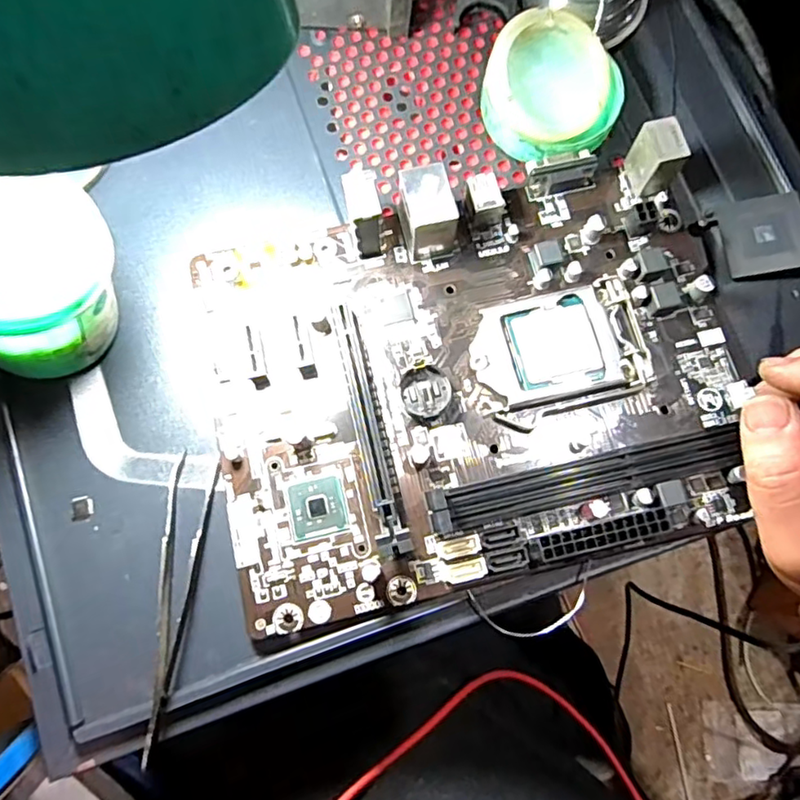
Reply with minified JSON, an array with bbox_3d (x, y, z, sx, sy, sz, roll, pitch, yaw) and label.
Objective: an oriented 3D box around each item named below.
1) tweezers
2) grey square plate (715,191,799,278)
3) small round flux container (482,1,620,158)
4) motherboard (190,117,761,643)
[{"bbox_3d":[-0.089,0.076,0.231,0.018,0.015,0.109,5,78,1],"label":"tweezers"},{"bbox_3d":[0.167,-0.076,0.271,0.037,0.004,0.037,-10,75,13],"label":"grey square plate"},{"bbox_3d":[0.072,-0.145,0.276,0.061,0.029,0.061,0,78,0],"label":"small round flux container"},{"bbox_3d":[0.033,-0.015,0.248,0.221,0.030,0.170,-13,79,-3],"label":"motherboard"}]

